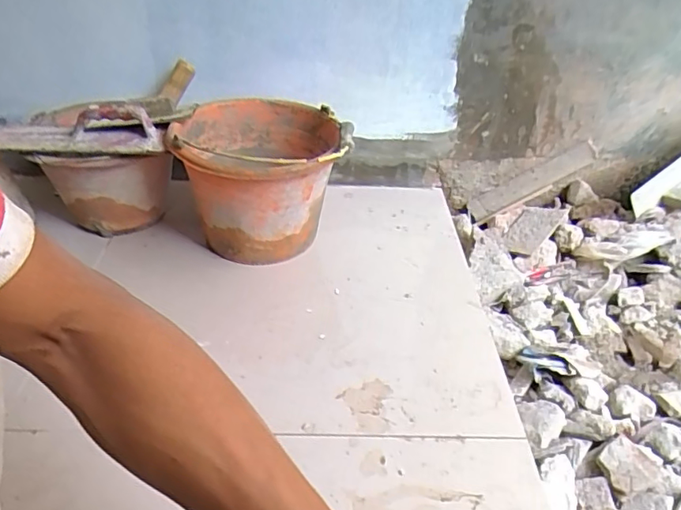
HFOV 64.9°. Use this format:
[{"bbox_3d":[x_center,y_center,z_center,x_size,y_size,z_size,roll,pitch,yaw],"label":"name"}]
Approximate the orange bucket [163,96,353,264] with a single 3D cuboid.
[{"bbox_3d":[-0.124,-0.114,0.884,0.265,0.222,0.266,2,35,-1],"label":"orange bucket"}]

